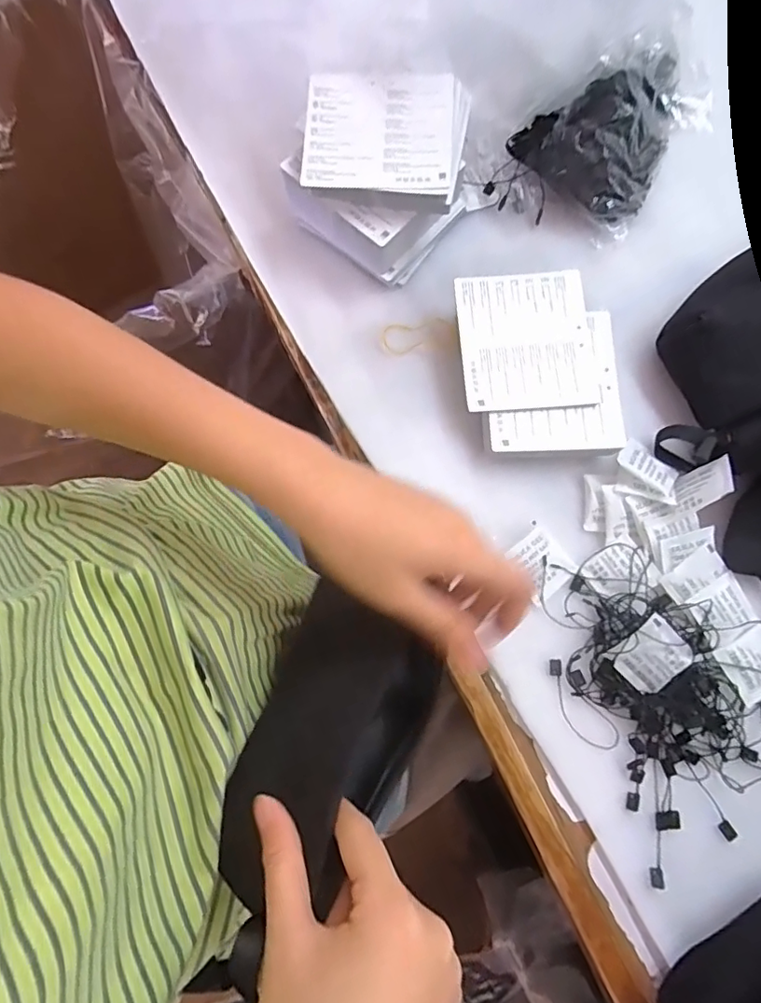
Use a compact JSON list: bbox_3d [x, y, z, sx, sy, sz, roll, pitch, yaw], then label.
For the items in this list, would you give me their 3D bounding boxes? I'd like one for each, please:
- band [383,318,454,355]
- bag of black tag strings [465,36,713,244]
[{"bbox_3d":[0.027,-0.122,0.394,0.050,0.007,0.023,-6,79,0],"label":"band"},{"bbox_3d":[0.151,-0.255,0.388,0.159,0.072,0.098,-17,79,-2],"label":"bag of black tag strings"}]

